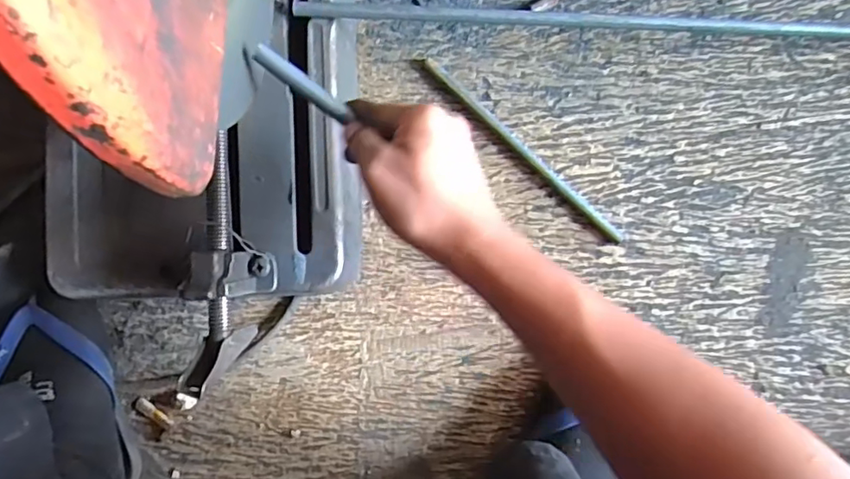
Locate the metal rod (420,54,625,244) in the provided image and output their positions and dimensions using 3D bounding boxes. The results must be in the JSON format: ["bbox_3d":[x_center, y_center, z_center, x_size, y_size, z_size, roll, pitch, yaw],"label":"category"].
[{"bbox_3d":[0.092,-0.084,0.521,0.245,0.016,0.011,43,90,0],"label":"metal rod"}]

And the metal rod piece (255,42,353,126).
[{"bbox_3d":[-0.074,-0.095,0.343,0.069,0.007,0.011,36,90,-13],"label":"metal rod piece"}]

